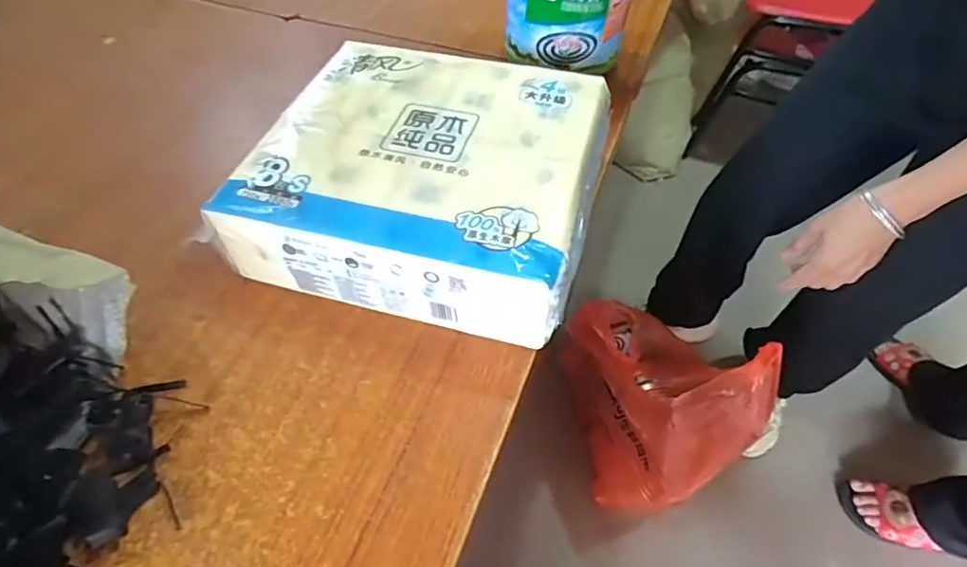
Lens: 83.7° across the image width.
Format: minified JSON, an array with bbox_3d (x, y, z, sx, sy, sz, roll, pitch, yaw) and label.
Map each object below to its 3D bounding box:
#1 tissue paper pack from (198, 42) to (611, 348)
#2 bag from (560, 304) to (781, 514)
[{"bbox_3d":[-0.047,-0.098,0.508,0.295,0.097,0.266,14,53,10],"label":"tissue paper pack"},{"bbox_3d":[0.282,0.147,0.862,0.270,0.378,0.295,-22,55,-15],"label":"bag"}]

